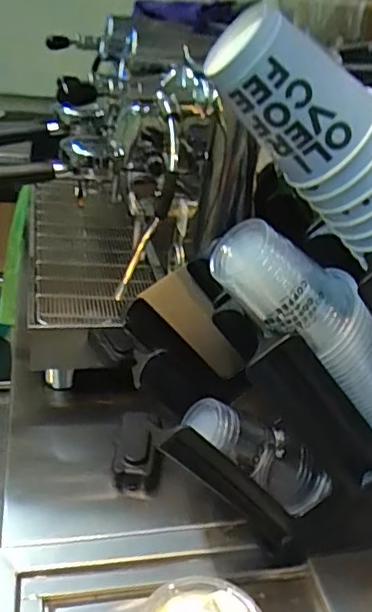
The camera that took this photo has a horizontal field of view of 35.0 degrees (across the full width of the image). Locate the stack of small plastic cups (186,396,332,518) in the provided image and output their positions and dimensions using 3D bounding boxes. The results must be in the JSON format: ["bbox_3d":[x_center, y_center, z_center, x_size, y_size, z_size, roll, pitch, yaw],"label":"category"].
[{"bbox_3d":[0.067,0.141,0.558,0.151,0.053,0.050,38,24,-17],"label":"stack of small plastic cups"}]

